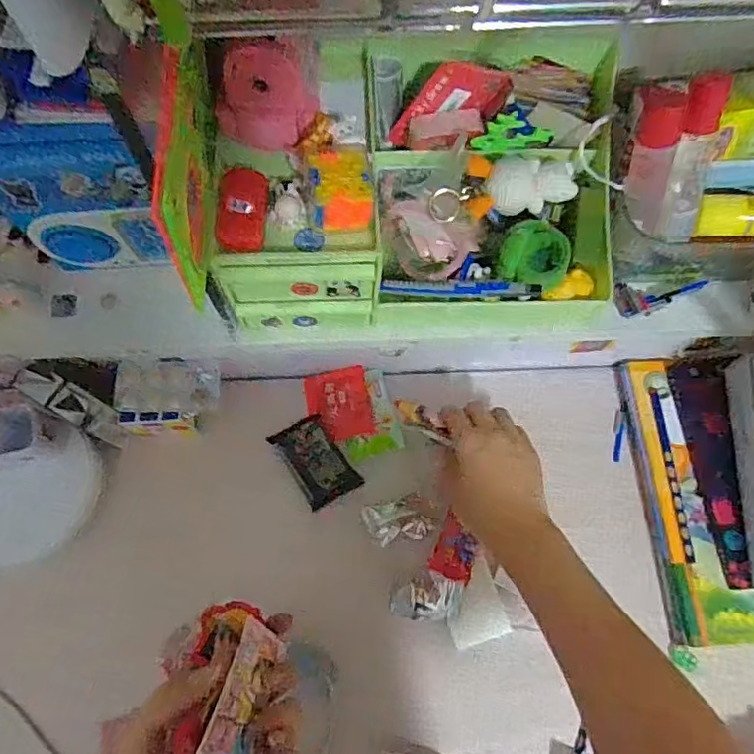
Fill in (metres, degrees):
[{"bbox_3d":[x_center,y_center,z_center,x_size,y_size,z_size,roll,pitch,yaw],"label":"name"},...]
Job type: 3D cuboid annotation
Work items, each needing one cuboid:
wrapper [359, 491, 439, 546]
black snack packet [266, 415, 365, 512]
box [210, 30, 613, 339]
[{"bbox_3d":[0.023,0.130,0.518,0.065,0.017,0.040,-16,73,-7],"label":"wrapper"},{"bbox_3d":[-0.057,0.080,0.533,0.050,0.011,0.081,-33,76,-11],"label":"black snack packet"},{"bbox_3d":[0.031,-0.141,0.419,0.289,0.139,0.175,-4,72,-3],"label":"box"}]

